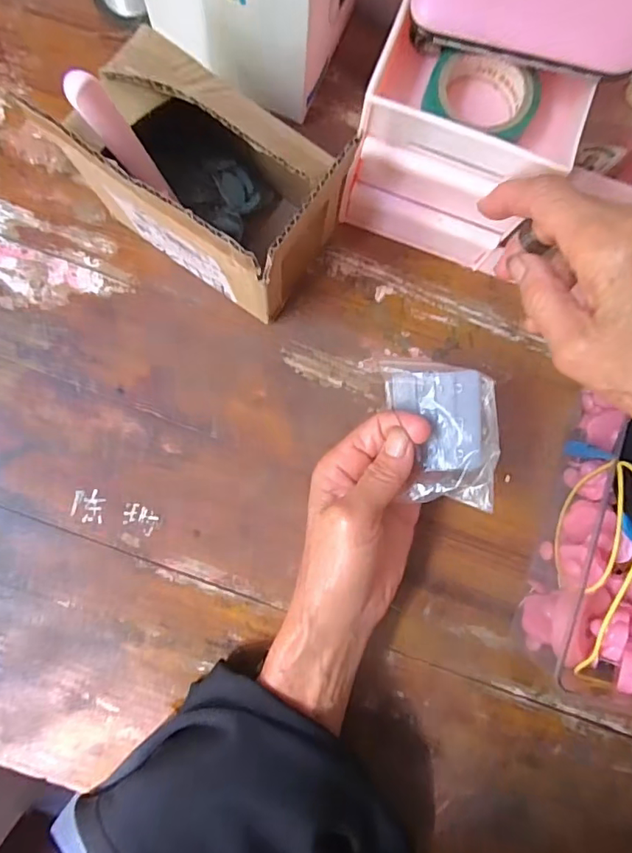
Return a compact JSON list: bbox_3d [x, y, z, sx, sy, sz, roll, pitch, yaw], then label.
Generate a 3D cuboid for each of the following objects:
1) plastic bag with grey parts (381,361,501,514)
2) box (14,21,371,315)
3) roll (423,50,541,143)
[{"bbox_3d":[0.069,0.004,0.289,0.063,0.015,0.079,2,95,24],"label":"plastic bag with grey parts"},{"bbox_3d":[-0.057,-0.138,0.288,0.129,0.116,0.081,37,85,-1],"label":"box"},{"bbox_3d":[0.079,-0.161,0.248,0.054,0.018,0.046,-13,87,-5],"label":"roll"}]

